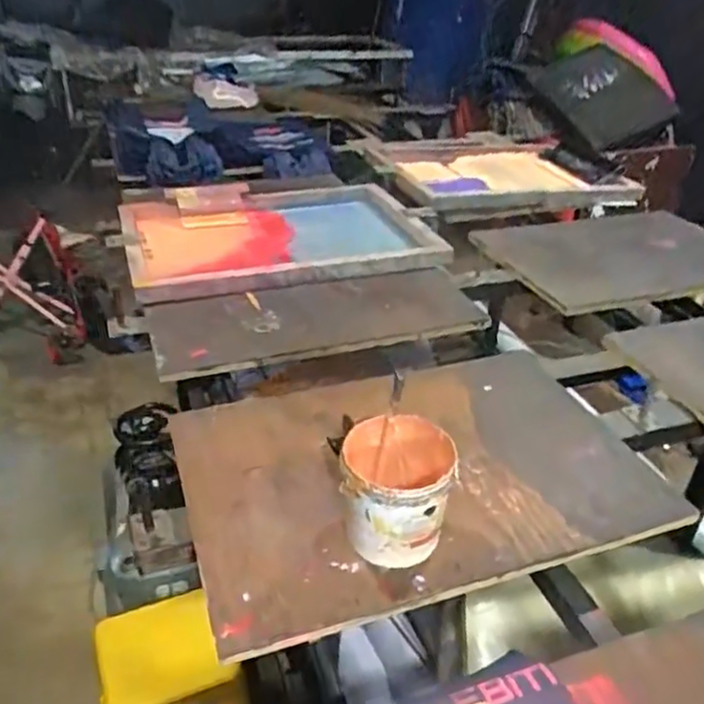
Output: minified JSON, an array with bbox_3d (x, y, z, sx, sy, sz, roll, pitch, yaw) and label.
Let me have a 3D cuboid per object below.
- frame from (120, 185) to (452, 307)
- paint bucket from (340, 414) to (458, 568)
[{"bbox_3d":[-0.162,-0.274,1.493,0.686,0.053,0.509,-11,36,-20],"label":"frame"},{"bbox_3d":[0.048,0.160,0.730,0.116,0.123,0.118,3,31,-2],"label":"paint bucket"}]

